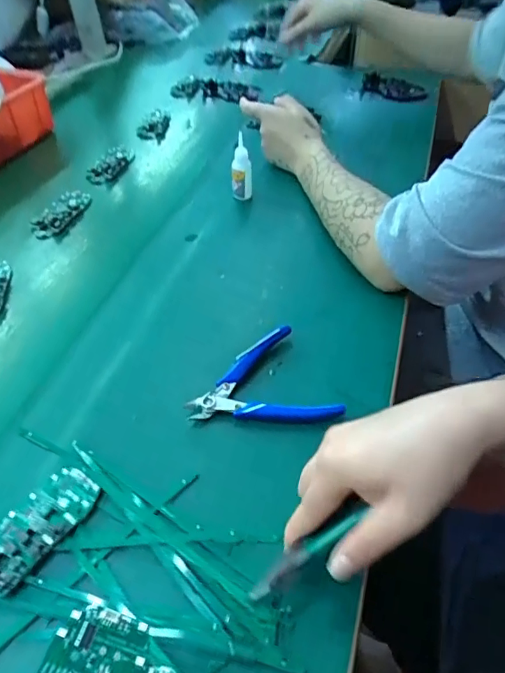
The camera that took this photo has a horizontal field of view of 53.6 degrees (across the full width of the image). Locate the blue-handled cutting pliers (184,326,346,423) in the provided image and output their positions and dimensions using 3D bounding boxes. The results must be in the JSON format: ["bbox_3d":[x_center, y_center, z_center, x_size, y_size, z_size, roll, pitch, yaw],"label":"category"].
[{"bbox_3d":[0.004,0.049,0.425,0.114,0.022,0.101,-22,49,-17],"label":"blue-handled cutting pliers"}]

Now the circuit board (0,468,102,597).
[{"bbox_3d":[-0.152,0.133,0.345,0.044,0.016,0.097,24,52,24],"label":"circuit board"}]

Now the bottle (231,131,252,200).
[{"bbox_3d":[-0.015,-0.210,0.624,0.026,0.073,0.027,-4,46,0],"label":"bottle"}]

